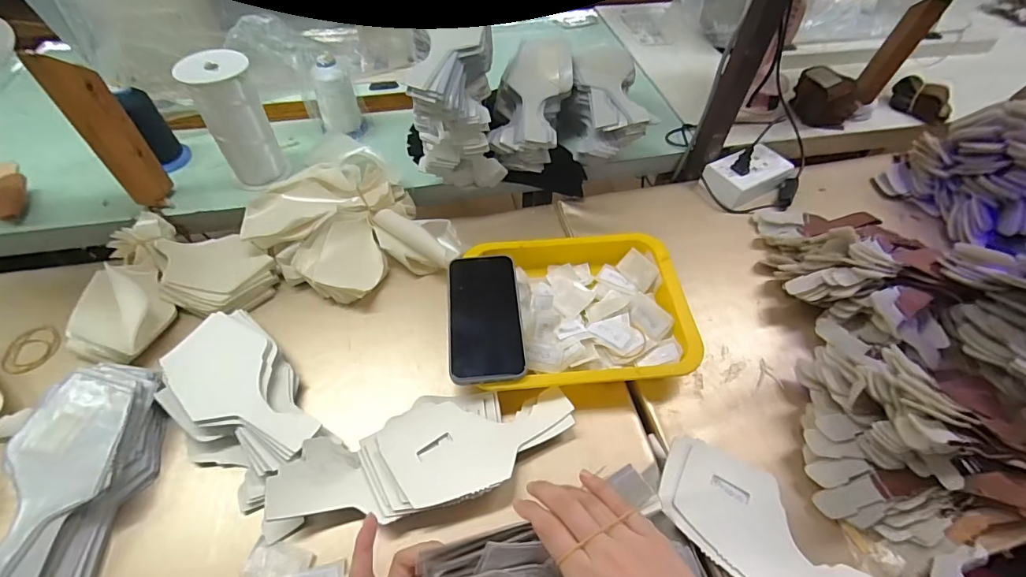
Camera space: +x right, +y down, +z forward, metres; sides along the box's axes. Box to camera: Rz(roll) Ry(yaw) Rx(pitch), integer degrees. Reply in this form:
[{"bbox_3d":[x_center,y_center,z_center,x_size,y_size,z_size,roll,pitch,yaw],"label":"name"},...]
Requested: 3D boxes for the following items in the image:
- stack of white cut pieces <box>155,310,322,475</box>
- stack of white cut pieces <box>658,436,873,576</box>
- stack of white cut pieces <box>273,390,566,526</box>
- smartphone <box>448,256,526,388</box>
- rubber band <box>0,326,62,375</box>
[{"bbox_3d":[-0.282,0.111,0.463,0.113,0.051,0.189,-34,60,-24],"label":"stack of white cut pieces"},{"bbox_3d":[0.229,0.217,0.406,0.197,0.020,0.095,32,65,18],"label":"stack of white cut pieces"},{"bbox_3d":[-0.078,0.160,0.444,0.285,0.033,0.102,-11,54,-11],"label":"stack of white cut pieces"},{"bbox_3d":[-0.031,0.028,0.504,0.079,0.006,0.159,-5,55,-5],"label":"smartphone"},{"bbox_3d":[-0.537,0.068,0.508,0.037,0.006,0.062,22,49,-21],"label":"rubber band"}]

